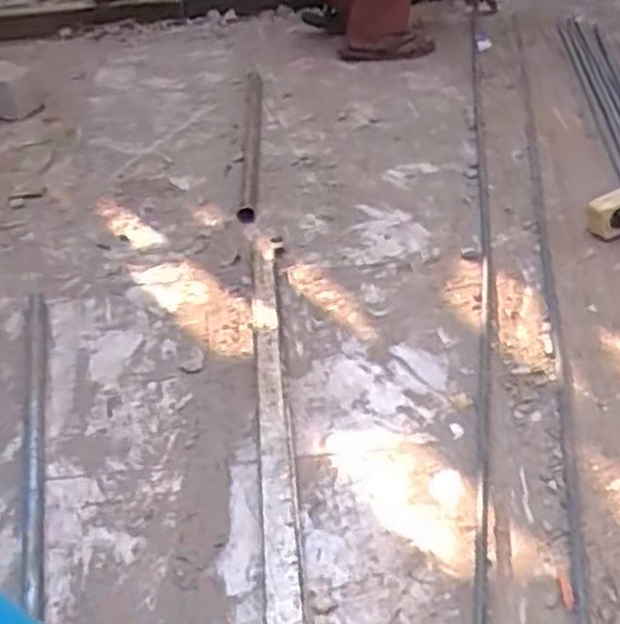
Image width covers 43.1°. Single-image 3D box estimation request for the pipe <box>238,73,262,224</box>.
[{"bbox_3d":[-0.120,-0.369,1.633,0.031,0.034,0.759,-5,35,1],"label":"pipe"}]

